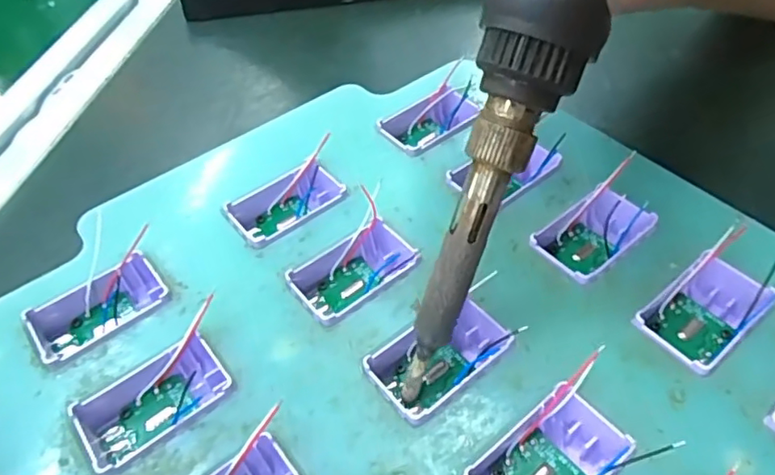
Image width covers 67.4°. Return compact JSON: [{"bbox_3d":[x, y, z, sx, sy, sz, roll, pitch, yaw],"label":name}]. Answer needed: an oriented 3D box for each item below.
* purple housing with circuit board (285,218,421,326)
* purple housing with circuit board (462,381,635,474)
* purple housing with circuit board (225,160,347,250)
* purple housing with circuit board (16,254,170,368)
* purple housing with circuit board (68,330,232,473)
[{"bbox_3d":[-0.008,0.010,0.153,0.032,0.011,0.020,-32,55,-23],"label":"purple housing with circuit board"},{"bbox_3d":[0.033,0.046,0.119,0.028,0.011,0.019,-30,55,-22],"label":"purple housing with circuit board"},{"bbox_3d":[-0.029,-0.009,0.170,0.032,0.010,0.021,-31,55,-23],"label":"purple housing with circuit board"},{"bbox_3d":[-0.074,0.019,0.149,0.031,0.013,0.022,-35,57,-25],"label":"purple housing with circuit board"},{"bbox_3d":[-0.052,0.038,0.131,0.031,0.010,0.017,-31,55,-23],"label":"purple housing with circuit board"}]

